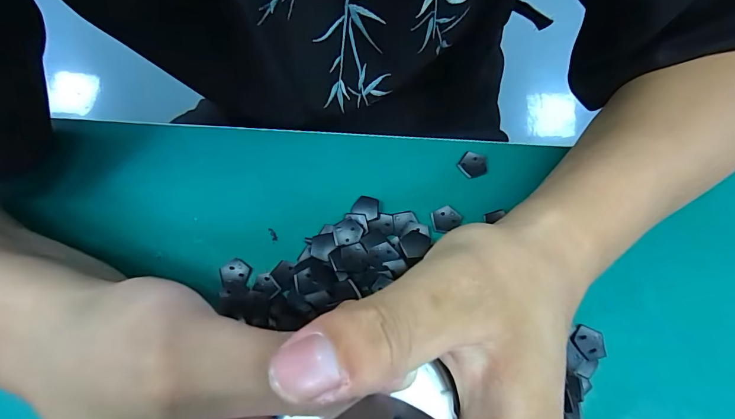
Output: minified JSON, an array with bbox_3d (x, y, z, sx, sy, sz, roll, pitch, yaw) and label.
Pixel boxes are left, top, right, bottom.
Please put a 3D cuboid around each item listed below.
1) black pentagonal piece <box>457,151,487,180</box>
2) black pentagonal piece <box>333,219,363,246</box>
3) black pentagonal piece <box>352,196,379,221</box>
[{"bbox_3d":[0.073,-0.031,0.267,0.019,0.004,0.018,33,74,17],"label":"black pentagonal piece"},{"bbox_3d":[-0.013,0.015,0.252,0.019,0.005,0.015,-9,67,1],"label":"black pentagonal piece"},{"bbox_3d":[0.000,-0.001,0.262,0.018,0.005,0.015,22,71,13],"label":"black pentagonal piece"}]

